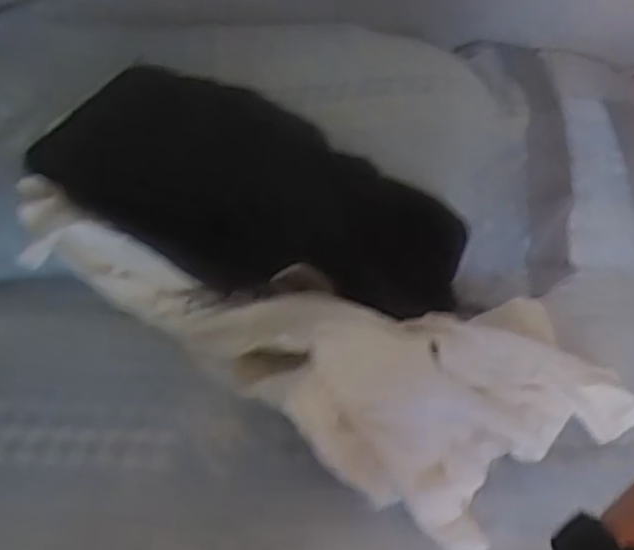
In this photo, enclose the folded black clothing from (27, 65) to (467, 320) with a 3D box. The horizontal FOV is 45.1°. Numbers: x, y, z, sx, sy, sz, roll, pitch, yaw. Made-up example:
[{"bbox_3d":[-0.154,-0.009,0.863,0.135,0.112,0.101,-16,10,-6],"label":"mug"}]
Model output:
[{"bbox_3d":[-0.054,-0.068,0.641,0.364,0.060,0.158,21,88,-1],"label":"folded black clothing"}]

